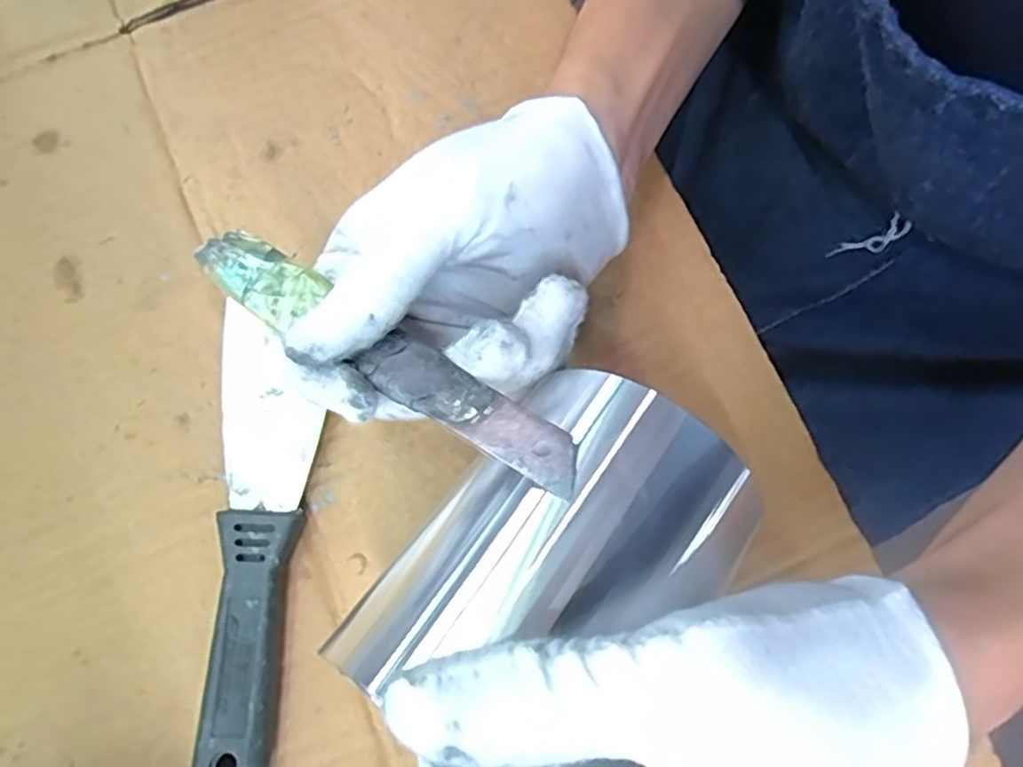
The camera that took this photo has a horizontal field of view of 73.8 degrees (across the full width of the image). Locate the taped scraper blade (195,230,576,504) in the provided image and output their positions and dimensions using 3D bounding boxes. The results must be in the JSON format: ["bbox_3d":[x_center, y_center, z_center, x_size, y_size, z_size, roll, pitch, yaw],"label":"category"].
[{"bbox_3d":[-0.040,-0.010,0.202,0.138,0.006,0.020,31,79,17],"label":"taped scraper blade"}]

